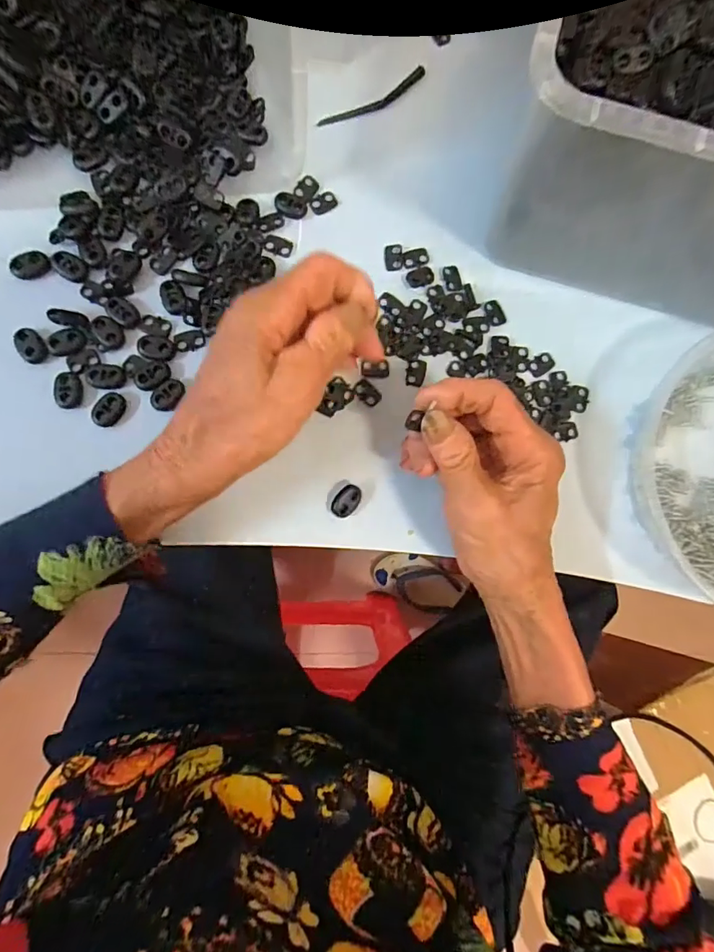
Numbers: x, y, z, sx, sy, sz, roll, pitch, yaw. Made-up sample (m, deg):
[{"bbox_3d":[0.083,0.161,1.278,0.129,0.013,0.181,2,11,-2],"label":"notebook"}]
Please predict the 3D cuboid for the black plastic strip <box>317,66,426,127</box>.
[{"bbox_3d":[0.013,-0.262,0.338,0.087,0.004,0.012,-34,89,-8],"label":"black plastic strip"}]

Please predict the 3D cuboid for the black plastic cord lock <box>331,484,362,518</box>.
[{"bbox_3d":[-0.007,0.016,0.301,0.015,0.013,0.021,30,83,-3],"label":"black plastic cord lock"}]

